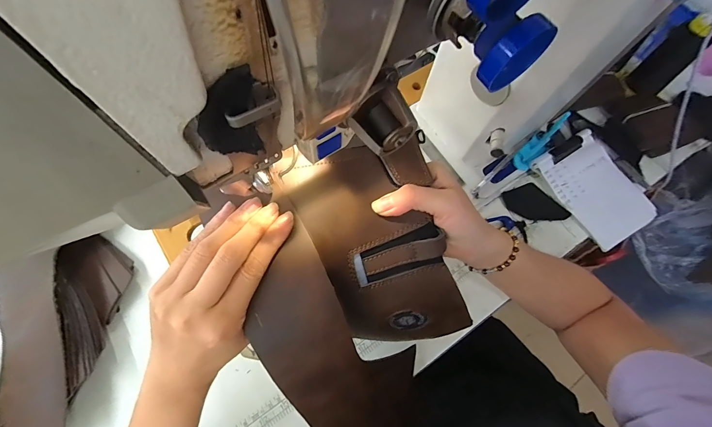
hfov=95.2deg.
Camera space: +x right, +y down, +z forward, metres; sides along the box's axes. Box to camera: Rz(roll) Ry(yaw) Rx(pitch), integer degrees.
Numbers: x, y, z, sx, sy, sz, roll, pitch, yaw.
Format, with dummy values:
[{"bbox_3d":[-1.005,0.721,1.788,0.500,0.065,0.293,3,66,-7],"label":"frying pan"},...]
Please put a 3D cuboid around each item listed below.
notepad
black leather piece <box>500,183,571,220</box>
[{"bbox_3d":[0.329,-0.035,0.449,0.103,0.014,0.148,-30,80,-10],"label":"notepad"},{"bbox_3d":[0.243,-0.011,0.444,0.052,0.006,0.075,-38,69,-7],"label":"black leather piece"}]

